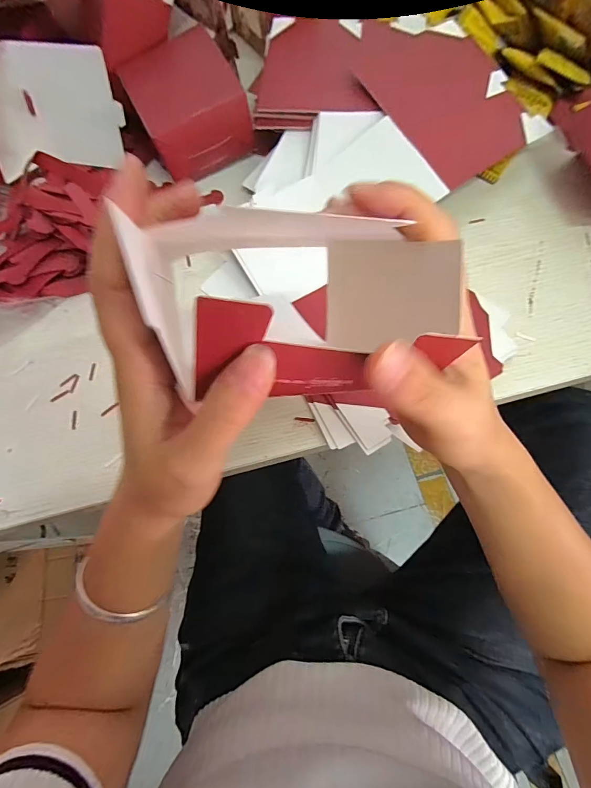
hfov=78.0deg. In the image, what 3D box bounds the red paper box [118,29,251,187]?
[{"bbox_3d":[-0.111,-0.298,0.383,0.099,0.065,0.114,-28,71,-8],"label":"red paper box"}]

